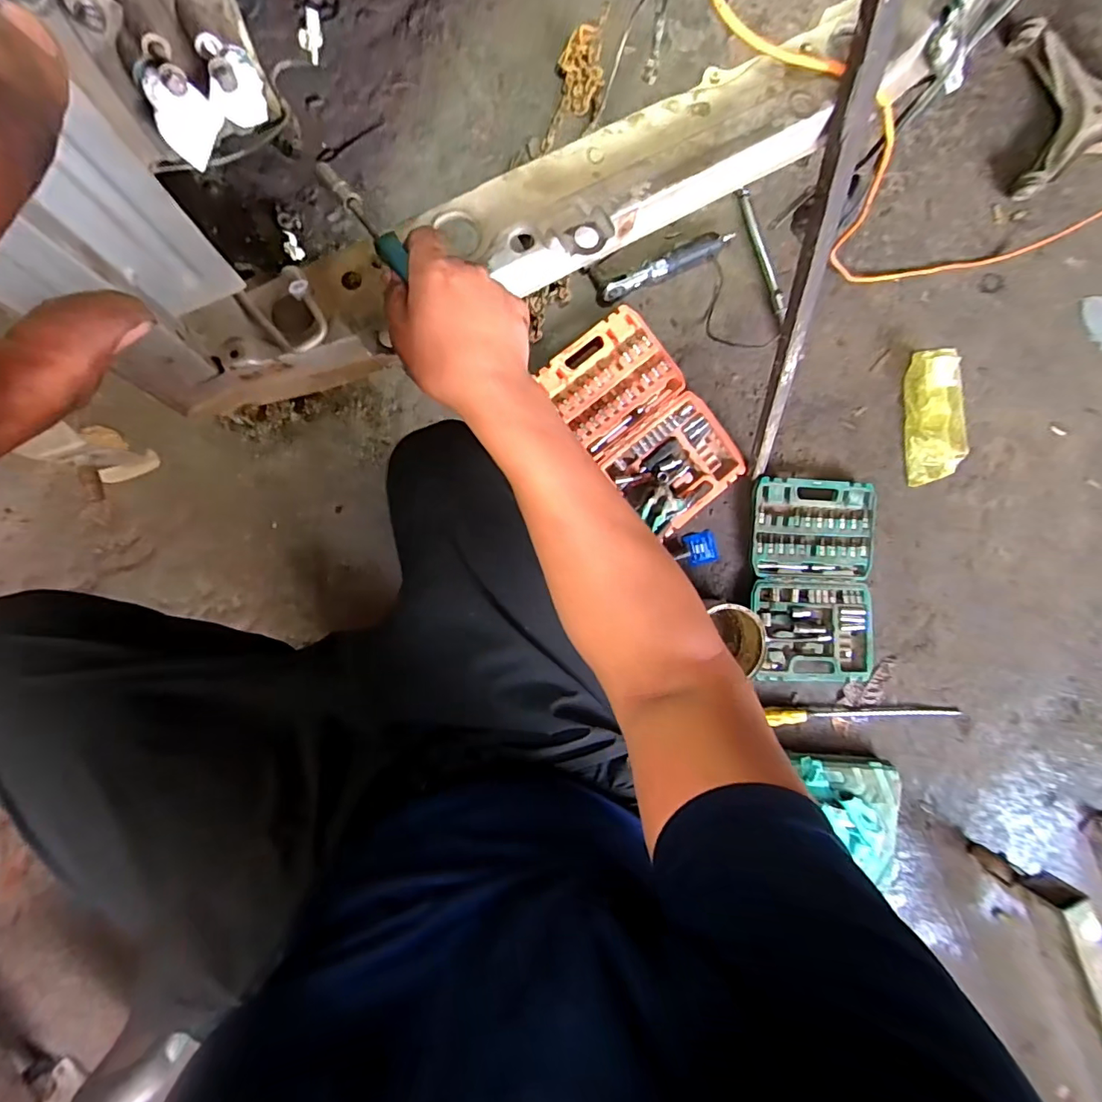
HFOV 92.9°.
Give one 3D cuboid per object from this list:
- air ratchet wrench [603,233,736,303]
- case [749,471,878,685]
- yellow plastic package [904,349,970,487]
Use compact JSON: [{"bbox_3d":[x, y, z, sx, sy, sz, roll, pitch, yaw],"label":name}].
[{"bbox_3d":[0.219,-0.540,0.987,0.267,0.032,0.039,-26,93,-5],"label":"air ratchet wrench"},{"bbox_3d":[0.516,0.057,1.027,0.247,0.043,0.389,-1,90,-6],"label":"case"},{"bbox_3d":[0.786,-0.274,1.062,0.117,0.048,0.263,-2,91,-6],"label":"yellow plastic package"}]

